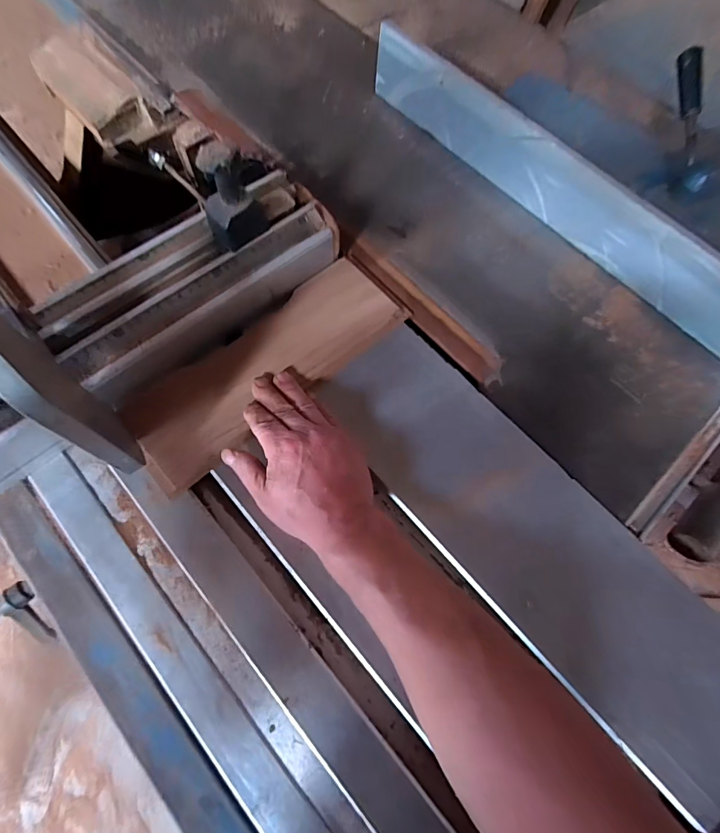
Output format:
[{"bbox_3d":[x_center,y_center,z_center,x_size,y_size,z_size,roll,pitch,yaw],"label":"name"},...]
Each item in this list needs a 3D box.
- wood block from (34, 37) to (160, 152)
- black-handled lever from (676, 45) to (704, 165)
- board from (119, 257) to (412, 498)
[{"bbox_3d":[-0.389,-0.475,0.601,0.089,0.045,0.198,-41,78,-16],"label":"wood block"},{"bbox_3d":[0.355,-0.333,0.445,0.023,0.017,0.115,-5,95,-4],"label":"black-handled lever"},{"bbox_3d":[-0.088,-0.054,0.413,0.286,0.014,0.098,-39,76,-17],"label":"board"}]

